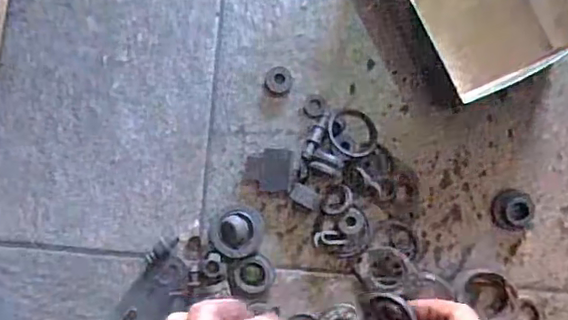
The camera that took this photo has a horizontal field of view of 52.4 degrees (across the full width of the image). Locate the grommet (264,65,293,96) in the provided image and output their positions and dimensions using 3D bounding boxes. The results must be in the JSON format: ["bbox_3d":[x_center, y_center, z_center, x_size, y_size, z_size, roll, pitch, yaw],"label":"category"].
[{"bbox_3d":[-0.004,-0.059,0.426,0.020,0.004,0.020,-3,90,-1],"label":"grommet"}]

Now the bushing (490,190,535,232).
[{"bbox_3d":[0.174,0.038,0.432,0.032,0.017,0.030,0,90,-1],"label":"bushing"}]

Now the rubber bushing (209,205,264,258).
[{"bbox_3d":[-0.035,0.053,0.427,0.039,0.014,0.036,3,90,-1],"label":"rubber bushing"}]

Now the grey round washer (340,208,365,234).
[{"bbox_3d":[0.051,0.046,0.430,0.019,0.009,0.018,-3,90,-1],"label":"grey round washer"}]

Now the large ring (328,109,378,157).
[{"bbox_3d":[0.051,-0.020,0.422,0.038,0.007,0.038,4,69,-12],"label":"large ring"}]

